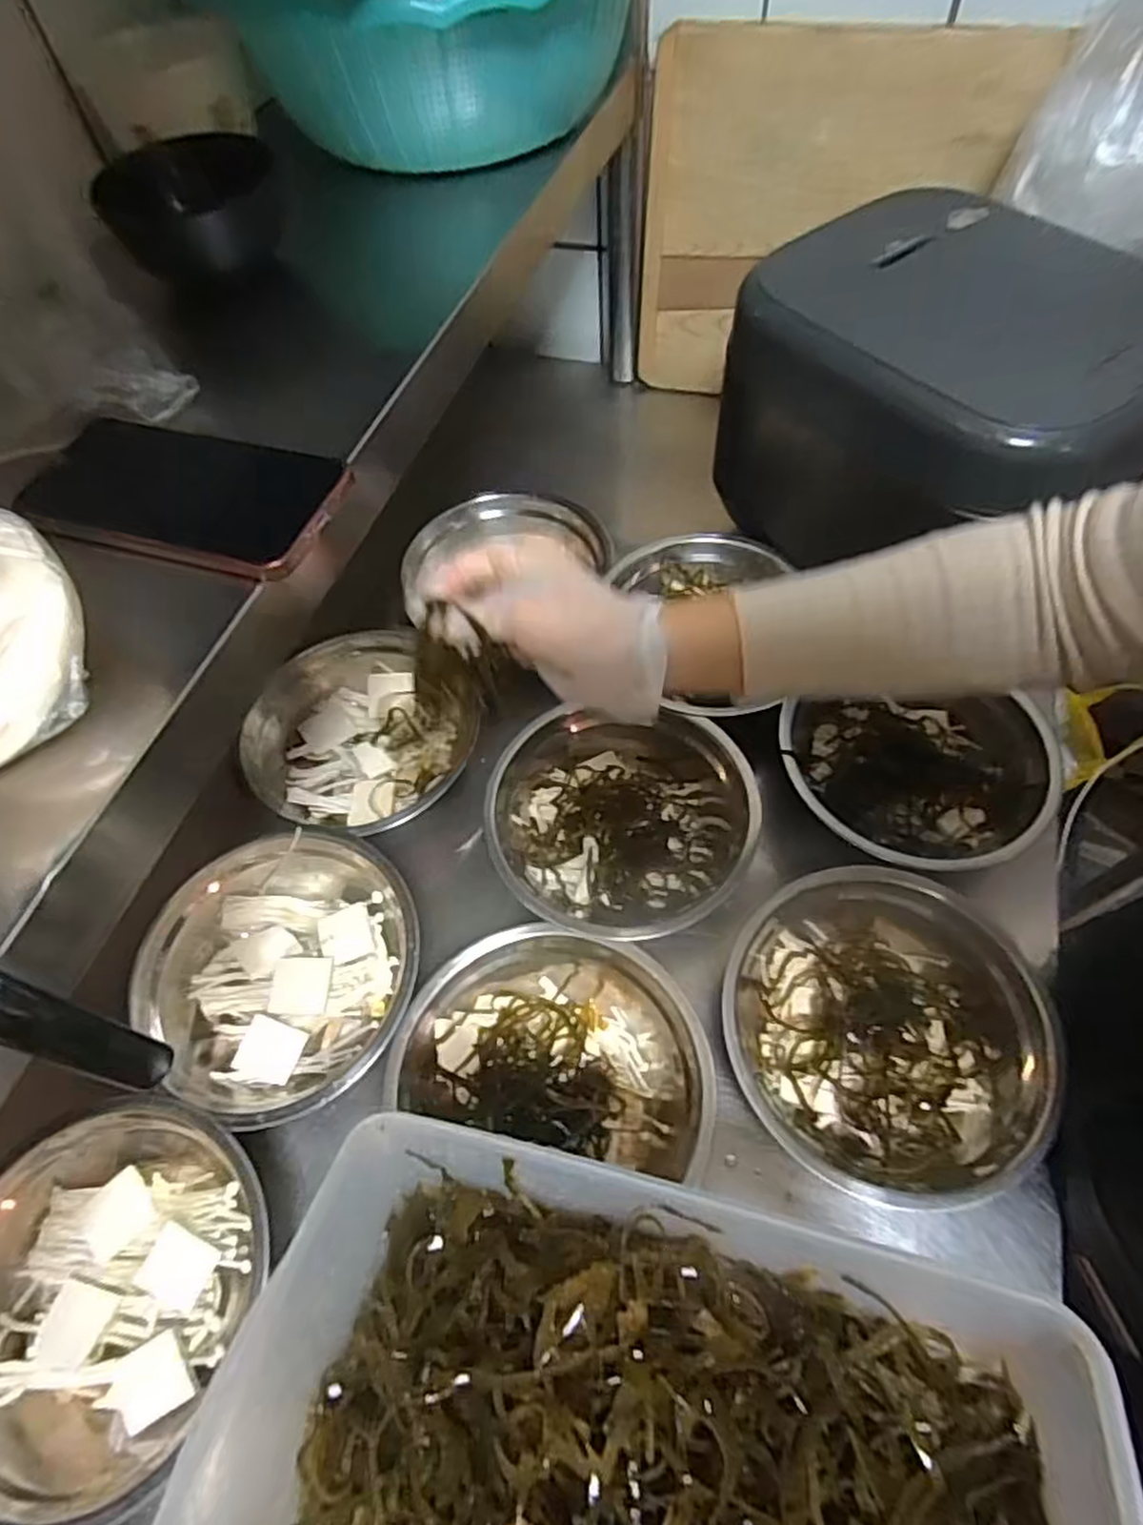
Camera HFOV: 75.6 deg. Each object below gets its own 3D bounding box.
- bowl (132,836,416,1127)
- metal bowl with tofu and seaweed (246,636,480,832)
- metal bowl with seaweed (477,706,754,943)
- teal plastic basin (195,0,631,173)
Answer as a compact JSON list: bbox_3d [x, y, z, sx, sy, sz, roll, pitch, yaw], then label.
[{"bbox_3d":[-0.191,0.138,0.497,0.177,0.050,0.176,-38,64,-18],"label":"bowl"},{"bbox_3d":[-0.169,-0.025,0.592,0.163,0.051,0.175,-2,59,3],"label":"metal bowl with tofu and seaweed"},{"bbox_3d":[0.040,0.043,0.554,0.197,0.075,0.186,-2,59,3],"label":"metal bowl with seaweed"},{"bbox_3d":[-0.082,-0.513,0.515,0.273,0.103,0.258,-2,59,3],"label":"teal plastic basin"}]

